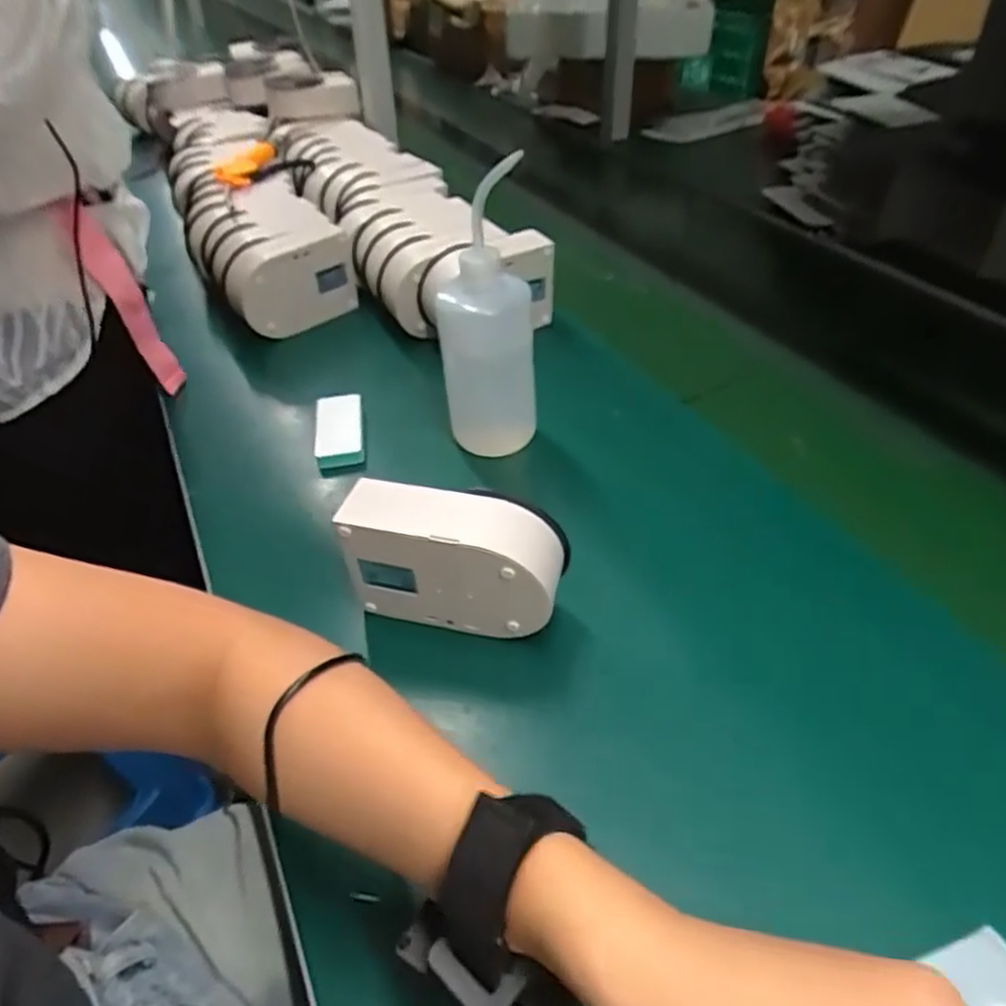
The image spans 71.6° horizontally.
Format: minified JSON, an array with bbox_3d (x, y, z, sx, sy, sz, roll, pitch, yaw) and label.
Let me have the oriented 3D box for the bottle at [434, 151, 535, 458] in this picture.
[{"bbox_3d":[-0.015,-0.137,0.548,0.073,0.236,0.068,-6,42,-4],"label":"bottle"}]

